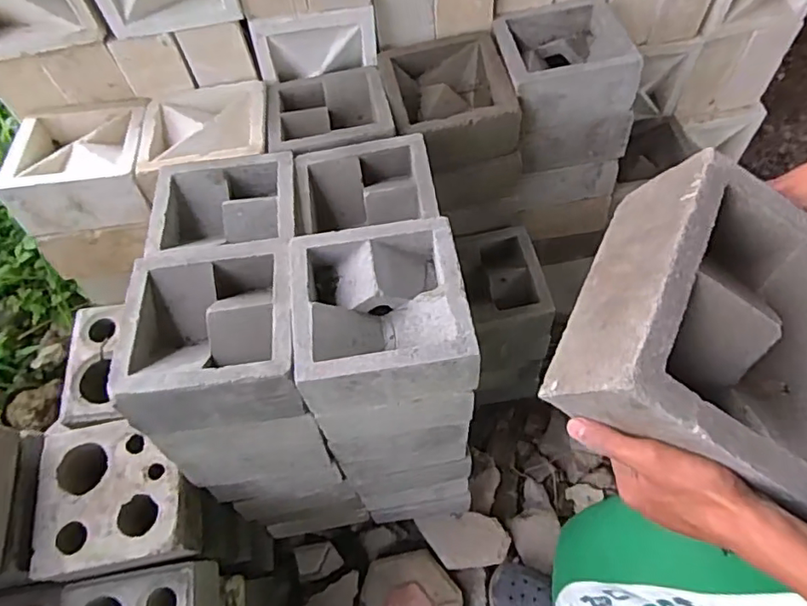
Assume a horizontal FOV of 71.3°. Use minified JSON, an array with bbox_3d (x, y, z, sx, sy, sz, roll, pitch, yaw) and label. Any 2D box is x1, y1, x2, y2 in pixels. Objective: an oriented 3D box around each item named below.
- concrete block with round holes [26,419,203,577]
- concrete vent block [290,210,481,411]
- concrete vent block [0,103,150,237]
[{"bbox_3d":[-0.410,0.278,0.818,0.208,0.071,0.194,-10,59,-3],"label":"concrete block with round holes"},{"bbox_3d":[-0.028,0.012,0.685,0.196,0.089,0.196,-9,59,-2],"label":"concrete vent block"},{"bbox_3d":[-0.517,-0.226,0.905,0.200,0.097,0.192,-11,59,-3],"label":"concrete vent block"}]

